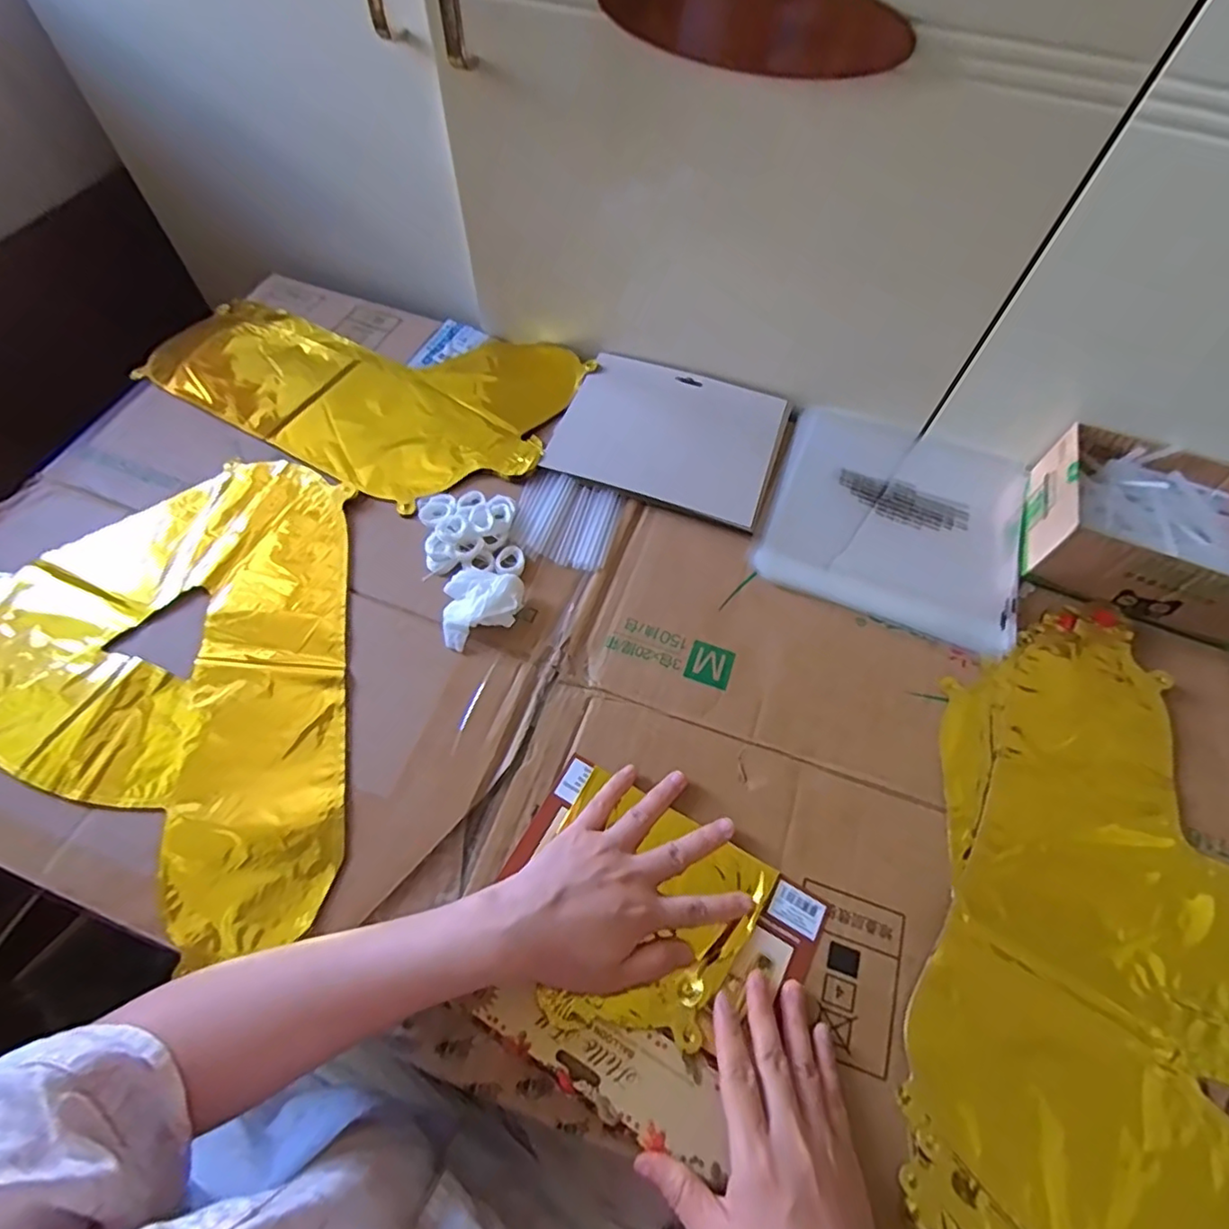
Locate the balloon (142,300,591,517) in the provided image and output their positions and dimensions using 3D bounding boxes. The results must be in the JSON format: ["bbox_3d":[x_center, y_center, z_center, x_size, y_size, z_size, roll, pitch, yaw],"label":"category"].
[{"bbox_3d":[-0.232,-0.234,0.590,0.378,0.014,0.237,27,61,14],"label":"balloon"}]

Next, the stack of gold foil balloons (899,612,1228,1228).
[{"bbox_3d":[0.311,0.202,0.373,0.225,0.020,0.438,18,61,6],"label":"stack of gold foil balloons"}]

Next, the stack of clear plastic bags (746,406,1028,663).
[{"bbox_3d":[0.253,-0.098,0.541,0.210,0.012,0.241,21,62,8],"label":"stack of clear plastic bags"}]

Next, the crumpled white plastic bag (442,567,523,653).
[{"bbox_3d":[-0.100,-0.007,0.466,0.056,0.021,0.064,0,61,-4],"label":"crumpled white plastic bag"}]

